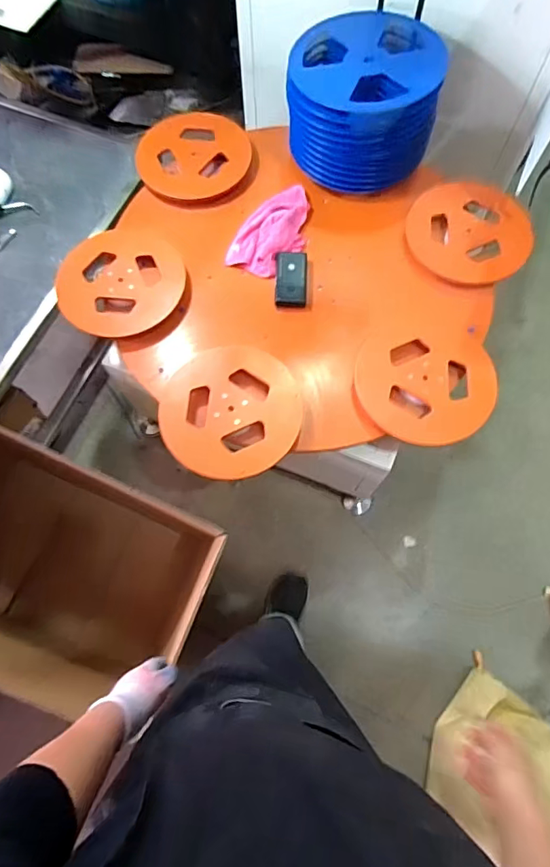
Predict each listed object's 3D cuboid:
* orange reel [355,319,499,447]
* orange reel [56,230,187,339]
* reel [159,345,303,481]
[{"bbox_3d":[0.299,-0.110,0.963,0.263,0.038,0.256,0,70,-1],"label":"orange reel"},{"bbox_3d":[-0.344,-0.339,1.052,0.264,0.031,0.279,0,70,-1],"label":"orange reel"},{"bbox_3d":[-0.090,-0.050,0.951,0.264,0.028,0.282,0,70,-1],"label":"reel"}]

